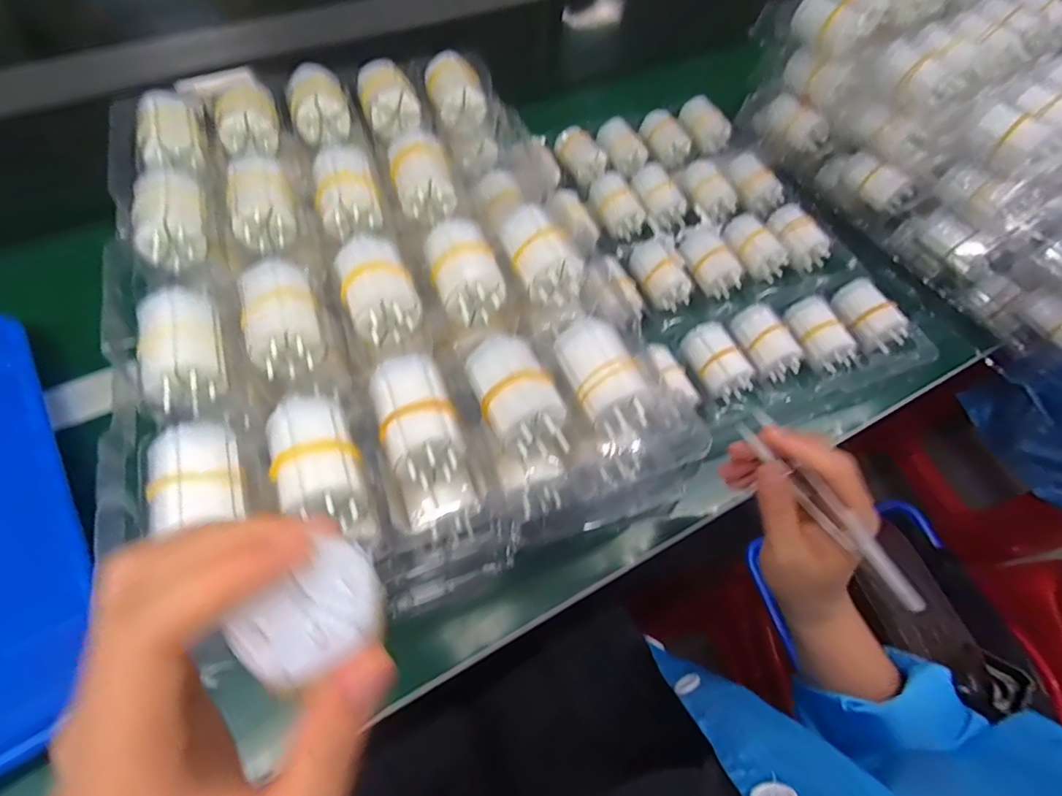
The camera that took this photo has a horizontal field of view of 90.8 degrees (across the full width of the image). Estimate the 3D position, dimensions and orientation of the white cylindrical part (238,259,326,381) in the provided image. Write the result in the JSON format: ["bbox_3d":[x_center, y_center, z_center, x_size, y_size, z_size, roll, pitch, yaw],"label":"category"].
[{"bbox_3d":[-0.138,-0.046,0.293,0.037,0.029,0.062,-16,63,-11],"label":"white cylindrical part"}]

